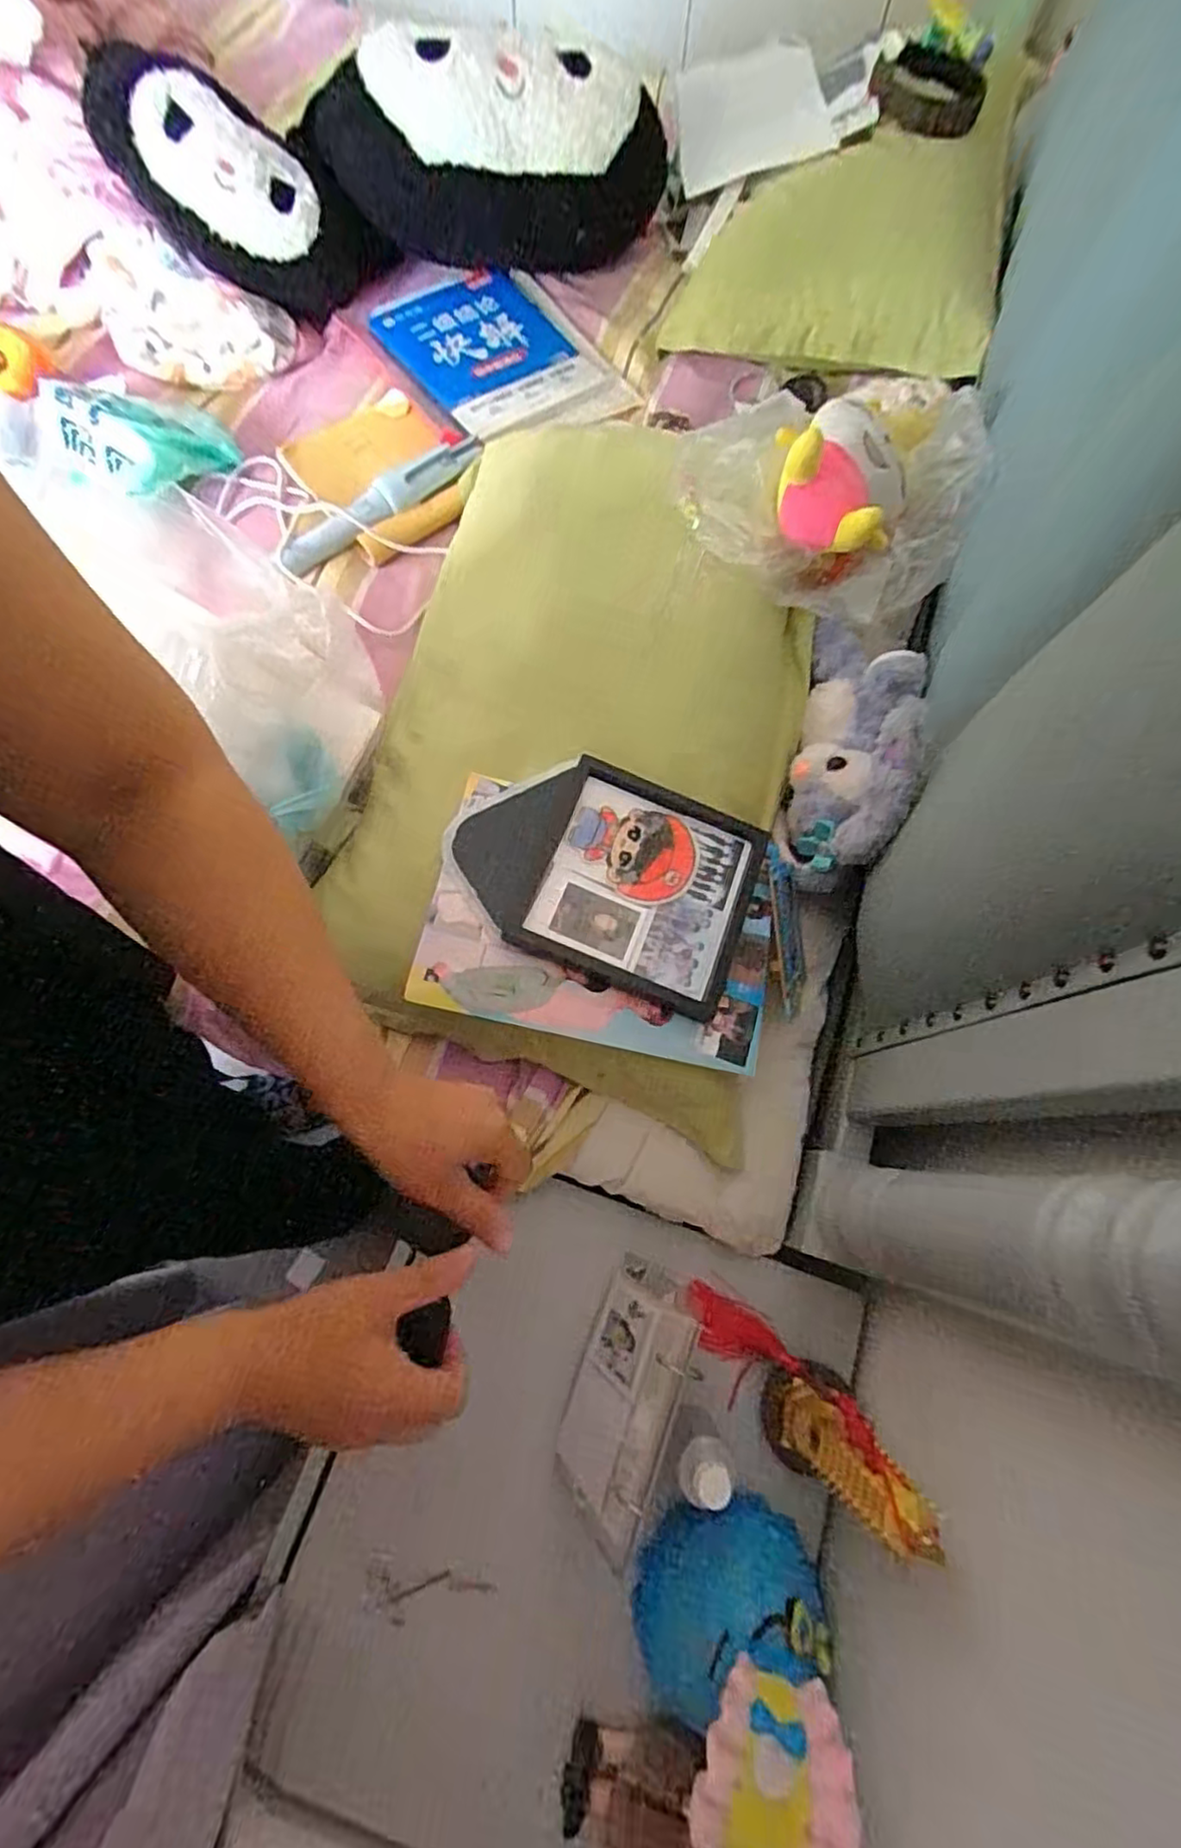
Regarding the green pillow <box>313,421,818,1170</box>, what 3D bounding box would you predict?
[{"bbox_3d":[-0.001,-0.207,0.636,0.388,0.124,0.744,10,71,2],"label":"green pillow"}]

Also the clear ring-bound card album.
[{"bbox_3d":[0.027,0.338,0.488,0.063,0.105,0.155,25,72,7],"label":"clear ring-bound card album"}]

